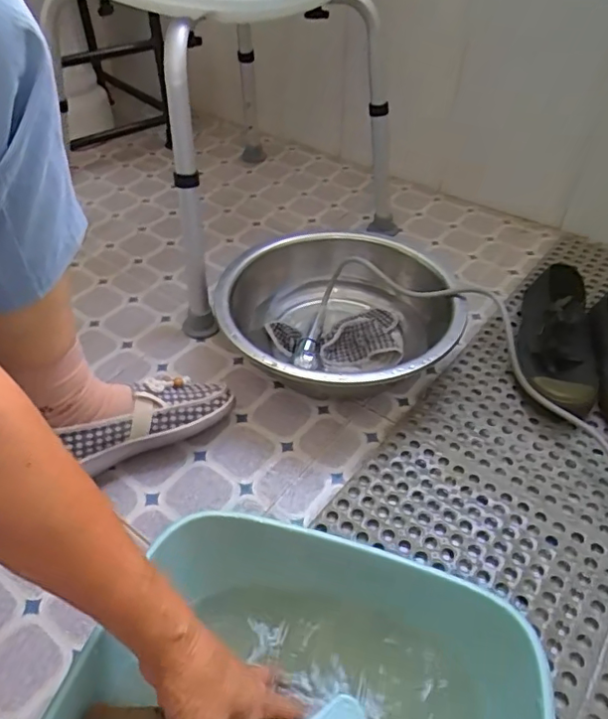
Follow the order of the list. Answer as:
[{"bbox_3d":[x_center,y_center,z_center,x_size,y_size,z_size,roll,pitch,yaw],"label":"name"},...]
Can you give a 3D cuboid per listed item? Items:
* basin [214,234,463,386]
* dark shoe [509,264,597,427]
[{"bbox_3d":[0.045,-0.057,0.756,0.305,0.107,0.310,0,43,0],"label":"basin"},{"bbox_3d":[0.342,-0.035,0.741,0.100,0.086,0.254,15,45,16],"label":"dark shoe"}]

